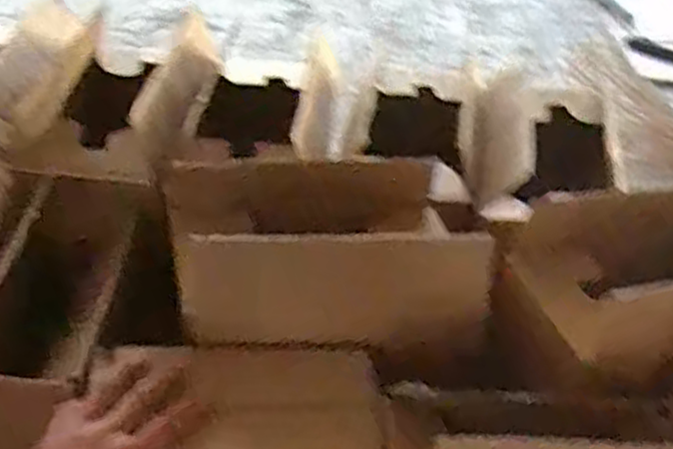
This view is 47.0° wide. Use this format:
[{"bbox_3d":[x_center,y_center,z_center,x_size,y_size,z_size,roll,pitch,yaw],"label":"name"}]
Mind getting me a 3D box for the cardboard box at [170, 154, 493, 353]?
[{"bbox_3d":[0.003,0.011,0.612,0.251,0.076,0.139,-4,40,-13],"label":"cardboard box"}]

